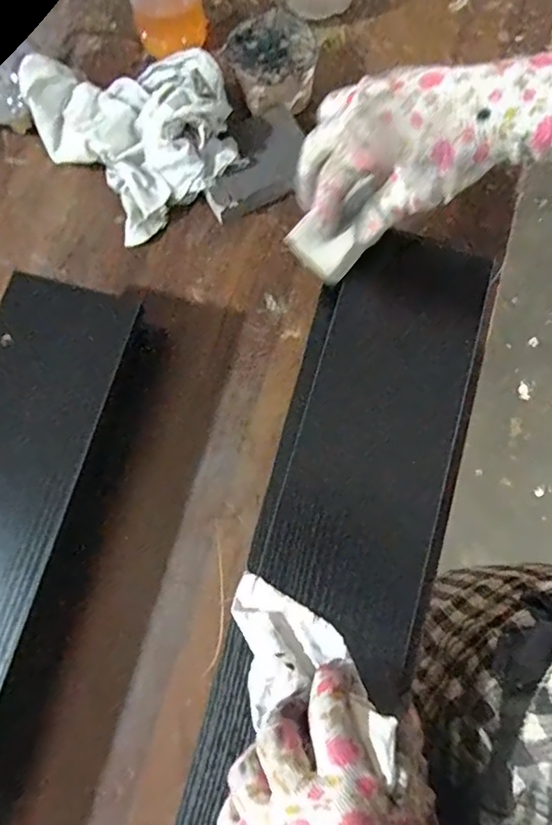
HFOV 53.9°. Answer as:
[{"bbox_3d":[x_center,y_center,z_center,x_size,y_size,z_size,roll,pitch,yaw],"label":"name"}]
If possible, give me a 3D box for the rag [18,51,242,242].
[{"bbox_3d":[-0.117,-0.250,0.468,0.155,0.068,0.157,-34,80,-8],"label":"rag"}]

